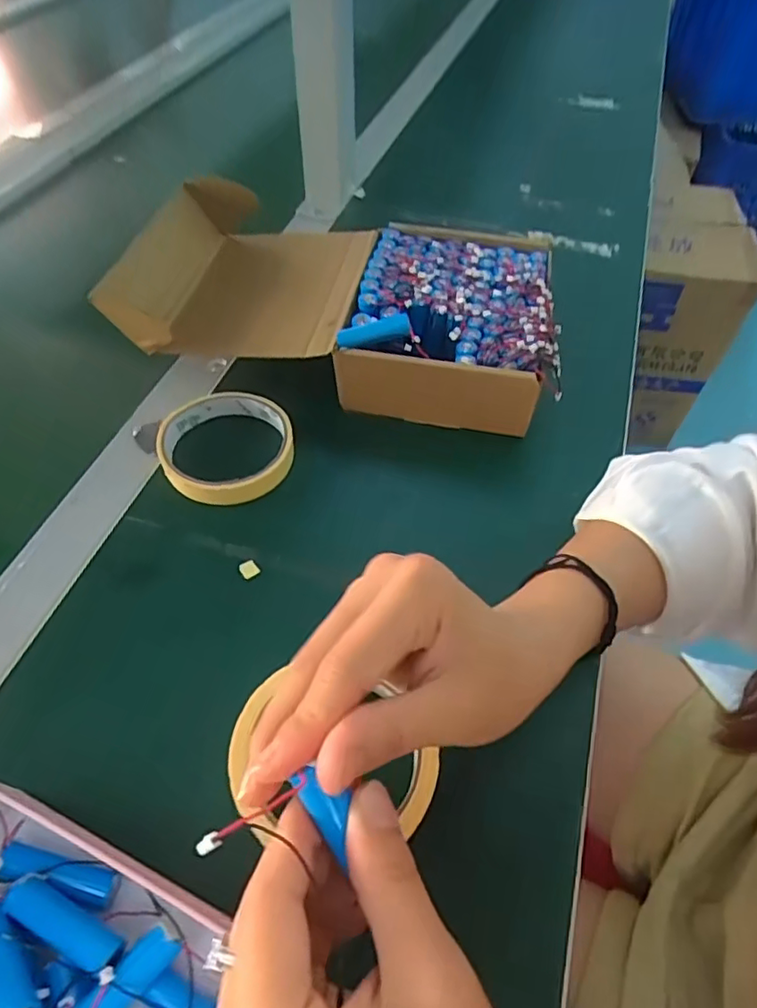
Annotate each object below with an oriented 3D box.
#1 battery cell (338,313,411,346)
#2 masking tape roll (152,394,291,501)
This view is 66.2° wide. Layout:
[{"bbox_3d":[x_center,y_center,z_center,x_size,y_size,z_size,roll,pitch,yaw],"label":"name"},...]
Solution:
[{"bbox_3d":[-0.004,-0.113,0.379,0.048,0.011,0.015,-5,50,24],"label":"battery cell"},{"bbox_3d":[-0.100,-0.038,0.385,0.087,0.020,0.079,-3,54,-3],"label":"masking tape roll"}]

